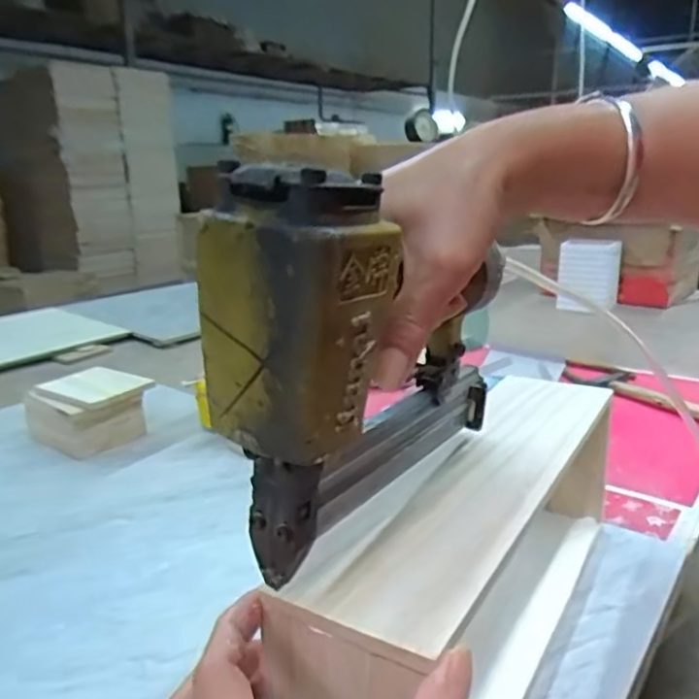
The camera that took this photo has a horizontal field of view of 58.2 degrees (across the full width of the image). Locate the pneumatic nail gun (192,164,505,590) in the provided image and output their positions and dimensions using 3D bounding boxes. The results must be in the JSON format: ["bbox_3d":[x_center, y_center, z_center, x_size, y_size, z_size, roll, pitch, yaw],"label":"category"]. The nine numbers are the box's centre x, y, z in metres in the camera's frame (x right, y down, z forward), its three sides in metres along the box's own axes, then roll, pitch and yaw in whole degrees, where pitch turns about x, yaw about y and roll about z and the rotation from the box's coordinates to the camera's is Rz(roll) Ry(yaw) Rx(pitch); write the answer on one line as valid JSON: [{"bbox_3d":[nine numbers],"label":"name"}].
[{"bbox_3d":[0.030,-0.006,0.298,0.053,0.152,0.204,12,21,36],"label":"pneumatic nail gun"}]

